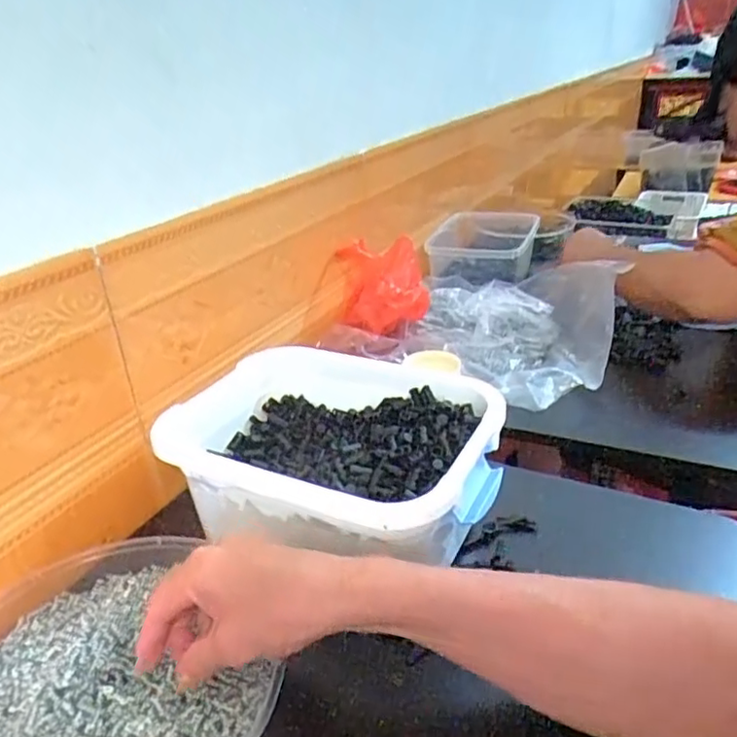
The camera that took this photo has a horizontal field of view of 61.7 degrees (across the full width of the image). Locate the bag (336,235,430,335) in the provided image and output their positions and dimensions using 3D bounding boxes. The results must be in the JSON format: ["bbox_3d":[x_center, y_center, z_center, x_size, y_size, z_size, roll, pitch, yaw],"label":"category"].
[{"bbox_3d":[0.022,-0.107,0.813,0.107,0.110,0.083,2,28,8],"label":"bag"}]

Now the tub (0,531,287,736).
[{"bbox_3d":[-0.186,0.202,0.396,0.202,0.034,0.217,-2,27,1],"label":"tub"}]

